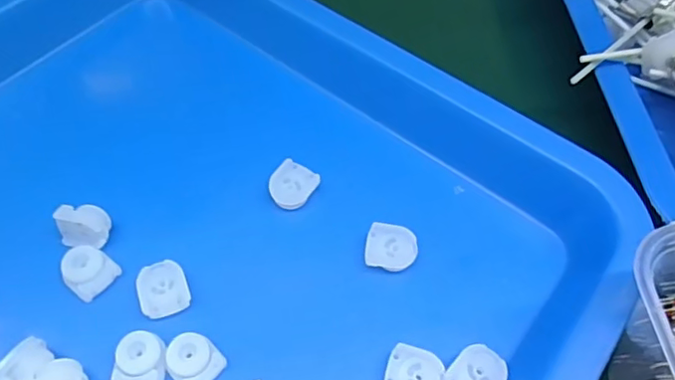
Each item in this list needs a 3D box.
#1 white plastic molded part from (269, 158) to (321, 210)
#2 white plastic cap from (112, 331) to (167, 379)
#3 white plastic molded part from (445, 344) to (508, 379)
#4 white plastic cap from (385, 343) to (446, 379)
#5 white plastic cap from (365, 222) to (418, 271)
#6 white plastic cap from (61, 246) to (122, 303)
[{"bbox_3d":[-0.018,-0.002,0.225,0.016,0.006,0.019,32,61,18],"label":"white plastic molded part"},{"bbox_3d":[-0.064,0.055,0.184,0.015,0.006,0.018,-1,56,-3],"label":"white plastic cap"},{"bbox_3d":[0.046,0.060,0.185,0.016,0.004,0.018,38,63,20],"label":"white plastic molded part"},{"bbox_3d":[0.026,0.060,0.184,0.019,0.004,0.016,14,57,7],"label":"white plastic cap"},{"bbox_3d":[0.020,0.021,0.210,0.018,0.005,0.016,11,57,5],"label":"white plastic cap"},{"bbox_3d":[-0.090,0.029,0.203,0.017,0.009,0.016,32,61,17],"label":"white plastic cap"}]

